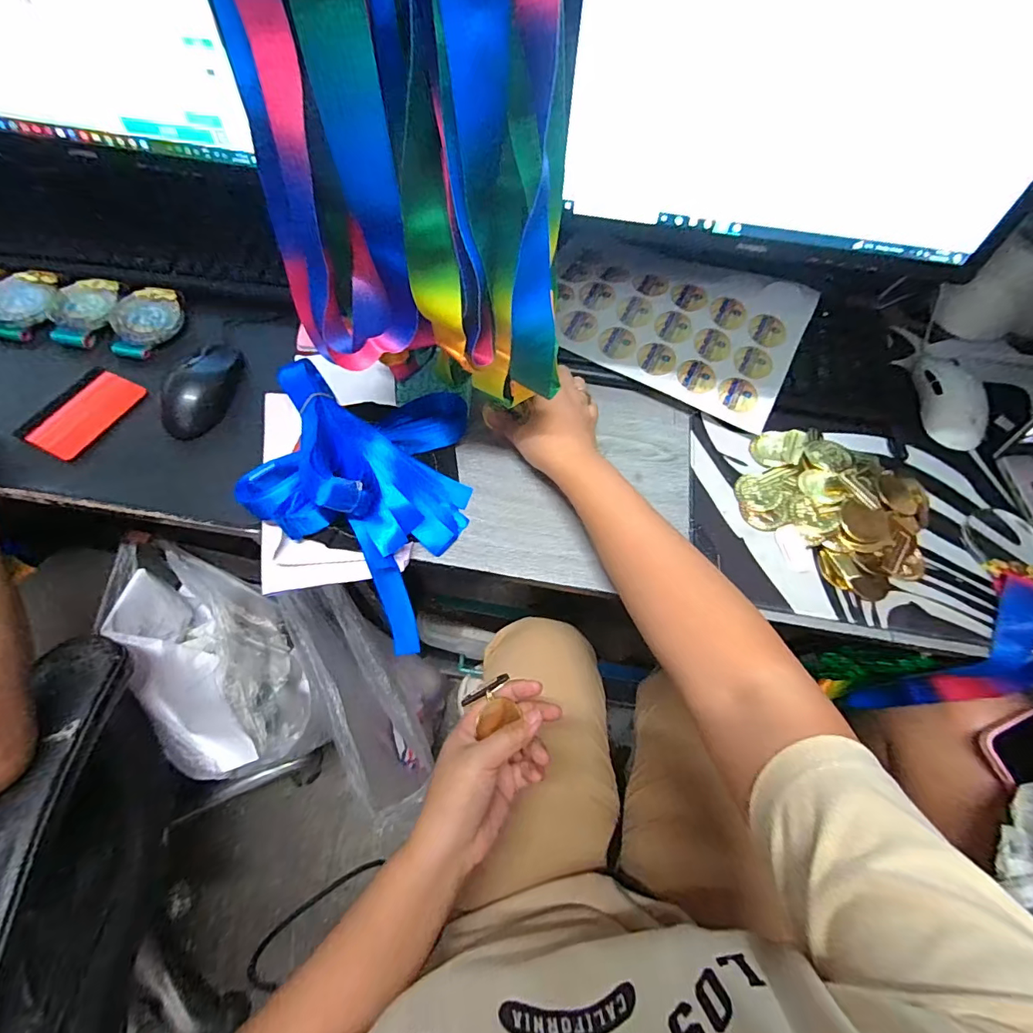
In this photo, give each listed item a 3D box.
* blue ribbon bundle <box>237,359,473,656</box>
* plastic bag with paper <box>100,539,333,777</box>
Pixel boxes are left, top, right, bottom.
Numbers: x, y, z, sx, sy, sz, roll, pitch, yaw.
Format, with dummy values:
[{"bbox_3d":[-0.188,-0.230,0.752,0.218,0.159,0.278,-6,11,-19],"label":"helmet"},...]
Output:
[{"bbox_3d":[-0.141,-0.018,0.429,0.187,0.108,0.243,7,70,1],"label":"blue ribbon bundle"},{"bbox_3d":[-0.367,0.164,0.581,0.158,0.124,0.286,-31,69,-17],"label":"plastic bag with paper"}]

